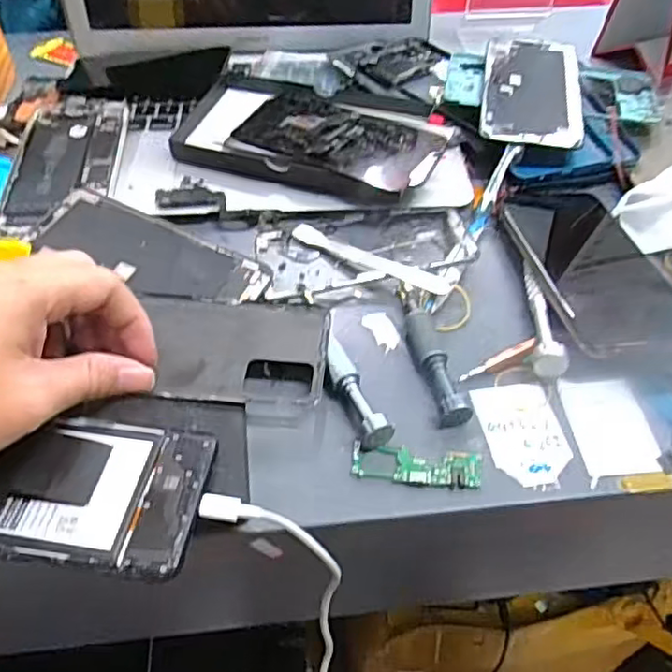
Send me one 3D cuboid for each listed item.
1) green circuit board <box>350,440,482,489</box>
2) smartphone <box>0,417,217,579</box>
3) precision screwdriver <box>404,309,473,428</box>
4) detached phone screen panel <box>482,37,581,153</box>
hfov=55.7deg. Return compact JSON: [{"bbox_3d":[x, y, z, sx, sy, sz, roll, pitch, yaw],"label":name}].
[{"bbox_3d":[0.041,0.065,0.321,0.065,0.004,0.021,6,49,6],"label":"green circuit board"},{"bbox_3d":[-0.131,0.067,0.294,0.140,0.011,0.069,7,50,6],"label":"smartphone"},{"bbox_3d":[0.055,0.017,0.354,0.015,0.016,0.075,-10,50,-8],"label":"precision screwdriver"},{"bbox_3d":[0.156,-0.197,0.505,0.075,0.006,0.155,11,52,3],"label":"detached phone screen panel"}]

